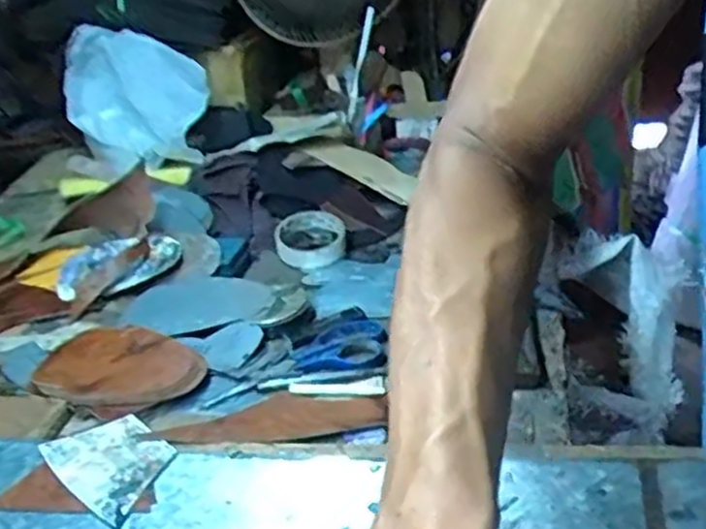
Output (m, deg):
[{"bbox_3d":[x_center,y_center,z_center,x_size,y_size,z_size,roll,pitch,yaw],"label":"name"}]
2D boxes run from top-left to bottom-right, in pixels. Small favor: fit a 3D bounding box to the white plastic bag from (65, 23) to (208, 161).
[{"bbox_3d":[-0.340,-0.267,1.183,0.205,0.193,0.130,-15,29,-18],"label":"white plastic bag"}]

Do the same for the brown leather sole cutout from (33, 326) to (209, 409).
[{"bbox_3d":[-0.223,0.094,0.703,0.171,0.016,0.100,10,31,28],"label":"brown leather sole cutout"}]

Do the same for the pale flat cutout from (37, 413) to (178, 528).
[{"bbox_3d":[-0.181,0.146,0.567,0.110,0.007,0.071,22,44,38],"label":"pale flat cutout"}]

